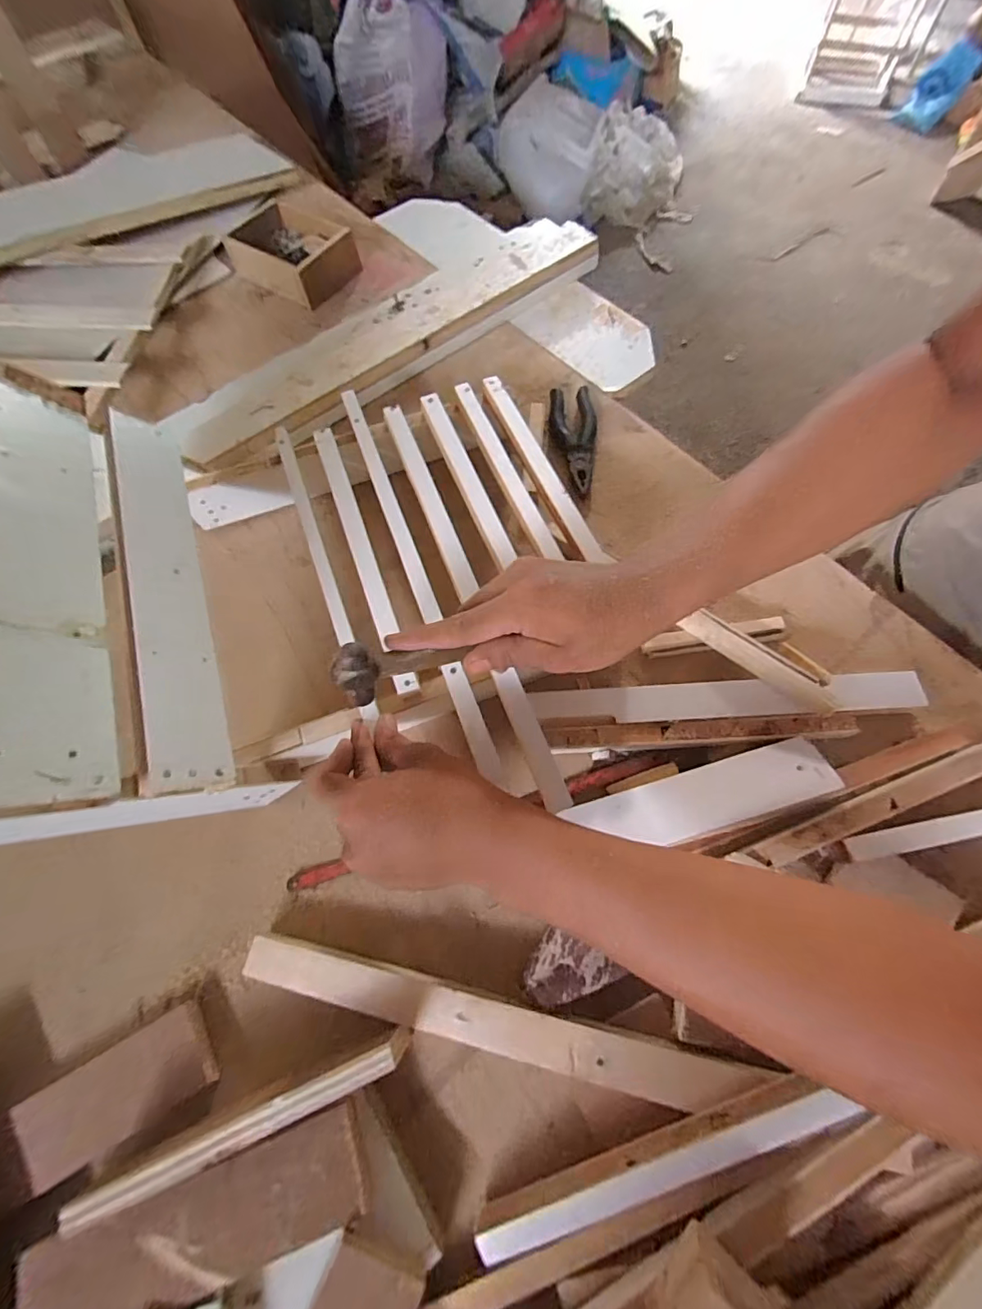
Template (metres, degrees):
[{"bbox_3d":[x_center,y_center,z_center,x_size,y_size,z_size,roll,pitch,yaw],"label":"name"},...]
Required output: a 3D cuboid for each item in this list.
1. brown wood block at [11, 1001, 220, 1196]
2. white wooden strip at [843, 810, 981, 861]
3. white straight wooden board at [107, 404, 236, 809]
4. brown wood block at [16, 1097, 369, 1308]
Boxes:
[{"bbox_3d":[-0.243,0.285,0.315,0.117,0.011,0.051,-29,68,-8],"label":"brown wood block"},{"bbox_3d":[0.369,0.121,0.355,0.231,0.013,0.016,-11,67,-1],"label":"white wooden strip"},{"bbox_3d":[-0.245,-0.059,0.365,0.008,0.050,0.334,-38,63,32],"label":"white straight wooden board"},{"bbox_3d":[-0.167,0.328,0.275,0.187,0.015,0.049,-20,67,-5],"label":"brown wood block"}]

